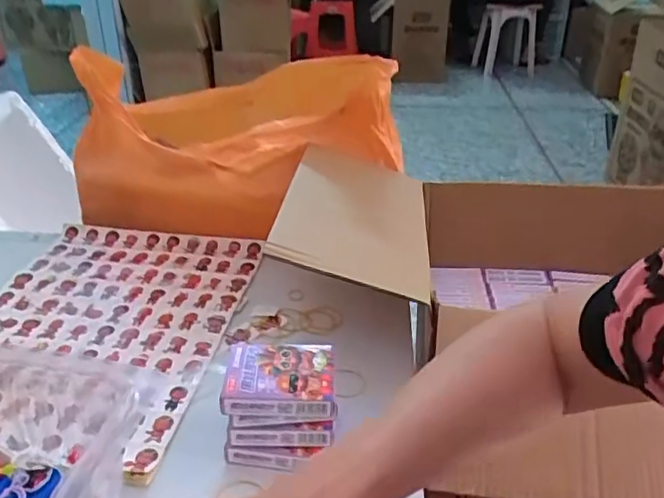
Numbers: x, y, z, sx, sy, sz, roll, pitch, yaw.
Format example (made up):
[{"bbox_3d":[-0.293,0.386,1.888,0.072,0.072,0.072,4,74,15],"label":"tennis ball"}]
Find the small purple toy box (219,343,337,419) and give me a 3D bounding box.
[{"bbox_3d":[-0.044,0.111,0.527,0.092,0.023,0.069,2,30,2],"label":"small purple toy box"}]

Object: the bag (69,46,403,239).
[{"bbox_3d":[-0.148,-0.158,0.929,0.480,0.254,0.261,-3,30,-8],"label":"bag"}]

